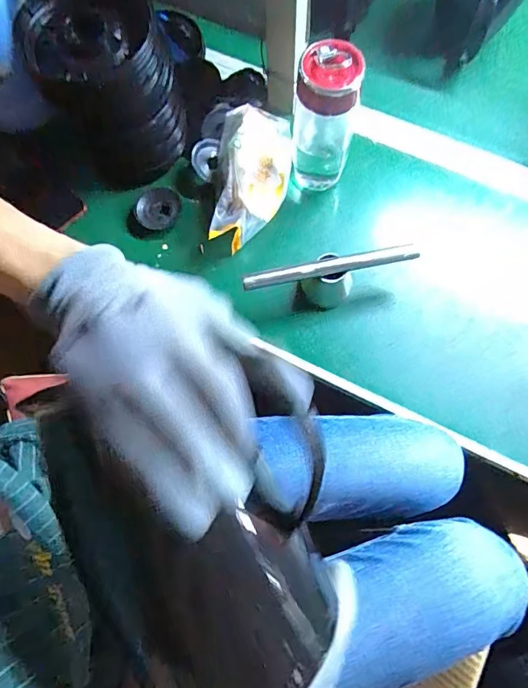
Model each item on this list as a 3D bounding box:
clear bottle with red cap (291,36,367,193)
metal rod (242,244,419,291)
[{"bbox_3d":[0.071,-0.259,0.546,0.069,0.173,0.059,16,74,6],"label":"clear bottle with red cap"},{"bbox_3d":[0.074,-0.087,0.522,0.196,0.018,0.014,-11,73,-2],"label":"metal rod"}]

